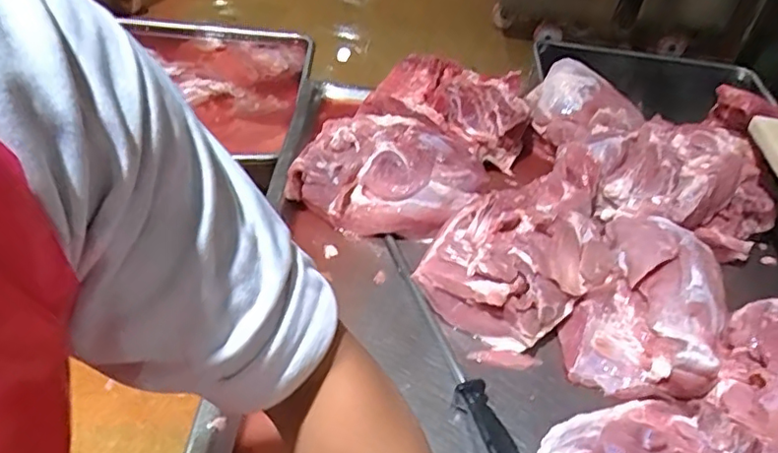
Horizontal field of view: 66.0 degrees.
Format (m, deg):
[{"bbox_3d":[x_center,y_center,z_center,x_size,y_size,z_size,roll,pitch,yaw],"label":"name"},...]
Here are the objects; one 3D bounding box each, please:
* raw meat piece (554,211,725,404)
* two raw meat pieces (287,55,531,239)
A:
[{"bbox_3d":[0.318,0.093,0.720,0.161,0.098,0.224,25,43,20],"label":"raw meat piece"},{"bbox_3d":[0.047,-0.126,0.939,0.250,0.120,0.367,23,42,18],"label":"two raw meat pieces"}]

